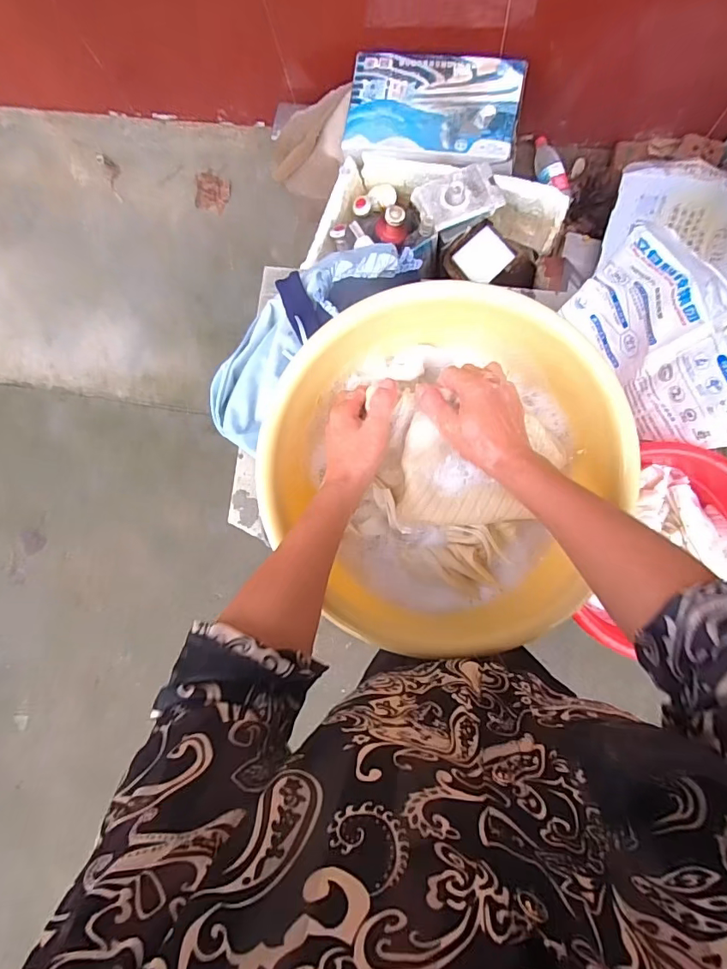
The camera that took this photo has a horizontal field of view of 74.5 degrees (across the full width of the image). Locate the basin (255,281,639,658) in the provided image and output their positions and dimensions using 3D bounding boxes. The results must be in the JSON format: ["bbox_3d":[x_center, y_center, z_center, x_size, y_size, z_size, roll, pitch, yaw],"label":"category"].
[{"bbox_3d":[0.085,-0.027,0.531,0.354,0.111,0.340,-1,85,6],"label":"basin"}]

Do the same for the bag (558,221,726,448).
[{"bbox_3d":[0.459,-0.199,0.728,0.086,0.232,0.357,-33,80,-1],"label":"bag"}]

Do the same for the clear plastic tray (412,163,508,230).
[{"bbox_3d":[0.225,-0.692,1.142,0.201,0.034,0.128,-21,83,4],"label":"clear plastic tray"}]

